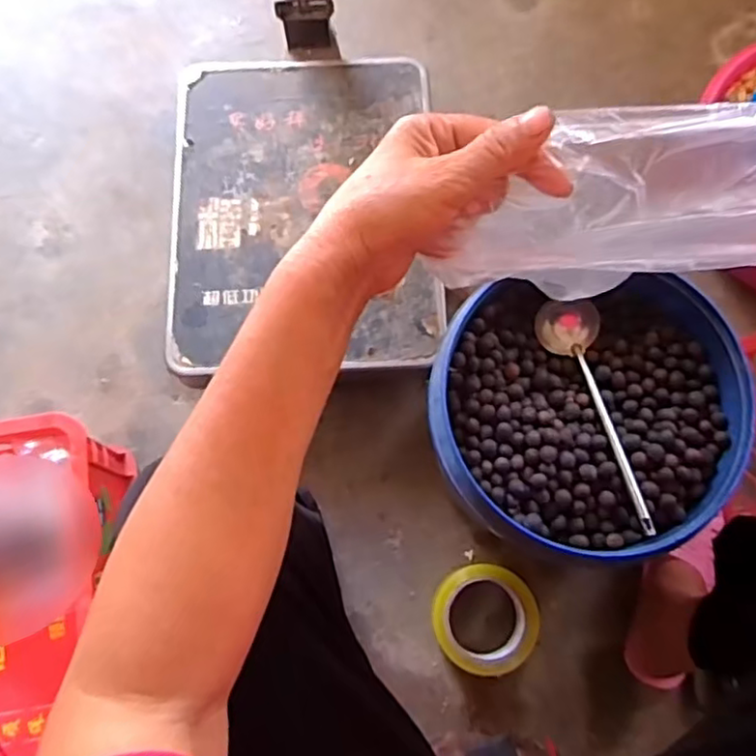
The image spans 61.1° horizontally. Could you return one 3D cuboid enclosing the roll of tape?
[{"bbox_3d":[0.116,0.264,0.706,0.109,0.057,0.108,0,74,0],"label":"roll of tape"}]

